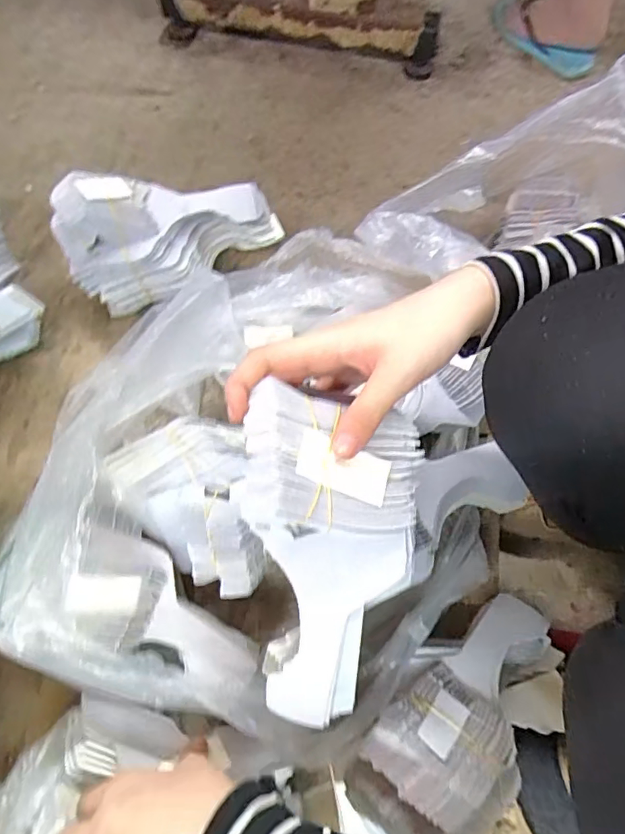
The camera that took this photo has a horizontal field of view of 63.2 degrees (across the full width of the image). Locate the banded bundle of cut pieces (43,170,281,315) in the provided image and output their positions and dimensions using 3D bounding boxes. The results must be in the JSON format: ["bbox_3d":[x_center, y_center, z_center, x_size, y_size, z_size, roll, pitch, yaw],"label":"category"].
[{"bbox_3d":[-0.150,-0.206,0.577,0.247,0.108,0.104,-21,67,-27],"label":"banded bundle of cut pieces"}]

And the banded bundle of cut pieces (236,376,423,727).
[{"bbox_3d":[0.016,0.084,0.282,0.095,0.051,0.197,-4,102,-4],"label":"banded bundle of cut pieces"}]

